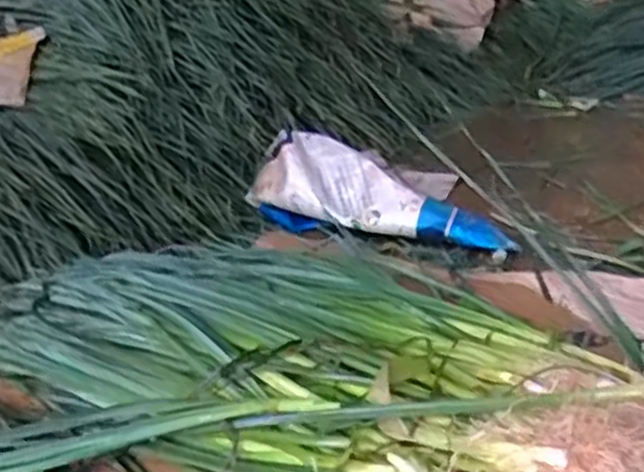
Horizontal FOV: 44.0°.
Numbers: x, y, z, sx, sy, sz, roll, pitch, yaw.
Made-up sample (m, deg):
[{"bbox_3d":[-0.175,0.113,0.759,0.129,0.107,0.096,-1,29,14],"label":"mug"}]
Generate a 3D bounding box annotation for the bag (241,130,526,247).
[{"bbox_3d":[0.119,-0.100,1.740,0.591,0.177,0.136,8,30,27],"label":"bag"}]

